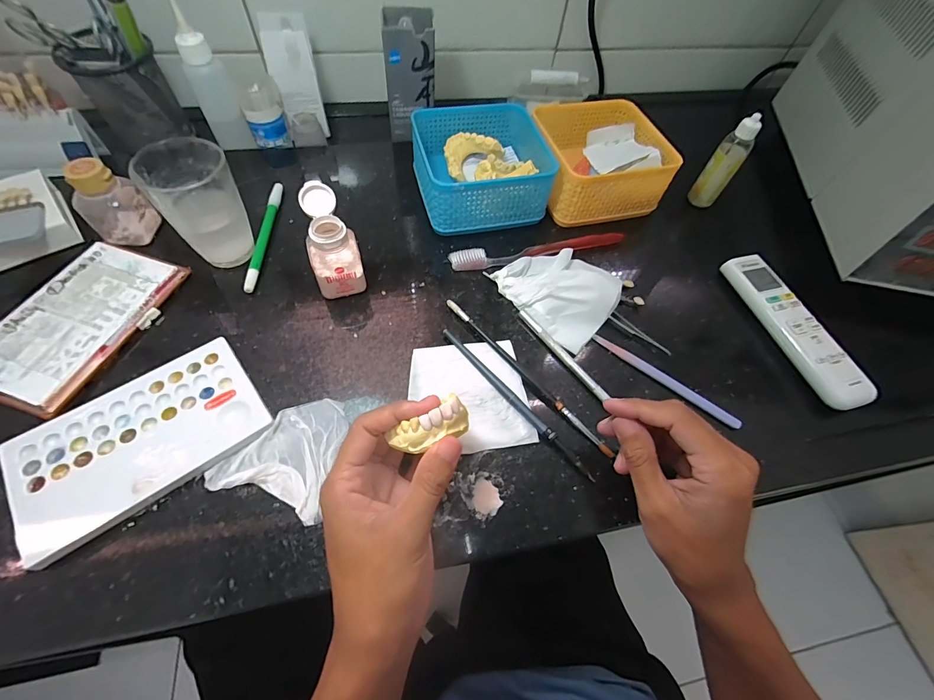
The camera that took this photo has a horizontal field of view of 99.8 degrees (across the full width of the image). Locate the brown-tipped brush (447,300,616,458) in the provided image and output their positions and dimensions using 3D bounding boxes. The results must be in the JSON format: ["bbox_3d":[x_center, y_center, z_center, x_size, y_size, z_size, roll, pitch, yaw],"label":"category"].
[{"bbox_3d":[0.049,0.018,0.333,0.008,0.010,0.185,-37,68,-24],"label":"brown-tipped brush"}]

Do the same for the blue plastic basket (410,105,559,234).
[{"bbox_3d":[0.015,-0.201,0.434,0.128,0.068,0.134,-11,60,-11],"label":"blue plastic basket"}]

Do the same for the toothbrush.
[{"bbox_3d":[0.075,-0.103,0.410,0.188,0.011,0.023,-10,59,-10],"label":"toothbrush"}]

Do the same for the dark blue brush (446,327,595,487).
[{"bbox_3d":[0.038,0.040,0.320,0.010,0.007,0.165,-34,66,-23],"label":"dark blue brush"}]

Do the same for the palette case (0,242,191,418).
[{"bbox_3d":[-0.324,-0.026,0.325,0.096,0.009,0.150,19,59,7],"label":"palette case"}]

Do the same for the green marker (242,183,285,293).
[{"bbox_3d":[-0.202,-0.115,0.395,0.010,0.014,0.145,0,58,-5],"label":"green marker"}]

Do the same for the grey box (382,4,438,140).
[{"bbox_3d":[-0.066,-0.316,0.466,0.056,0.125,0.052,-1,58,-5],"label":"grey box"}]

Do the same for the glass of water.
[{"bbox_3d":[-0.233,-0.125,0.352,0.067,0.095,0.061,-28,64,-20],"label":"glass of water"}]

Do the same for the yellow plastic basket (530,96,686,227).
[{"bbox_3d":[0.145,-0.214,0.451,0.133,0.071,0.130,-9,59,-10],"label":"yellow plastic basket"}]

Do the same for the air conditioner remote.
[{"bbox_3d":[0.329,-0.026,0.397,0.039,0.022,0.177,-13,60,-12],"label":"air conditioner remote"}]

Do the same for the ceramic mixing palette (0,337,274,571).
[{"bbox_3d":[-0.232,0.061,0.284,0.152,0.012,0.095,-32,66,-22],"label":"ceramic mixing palette"}]

